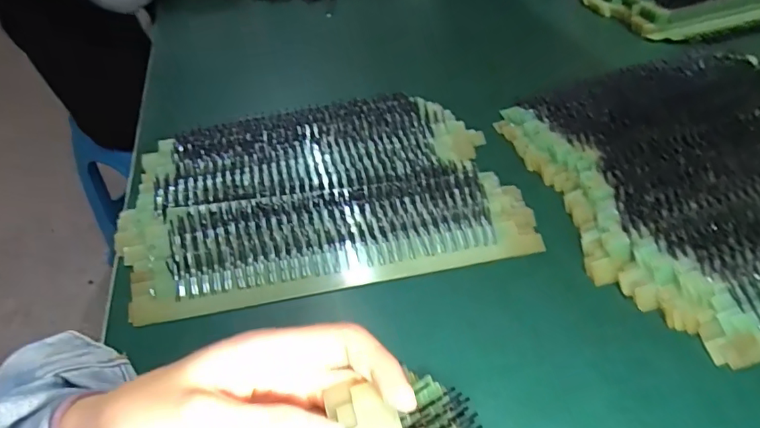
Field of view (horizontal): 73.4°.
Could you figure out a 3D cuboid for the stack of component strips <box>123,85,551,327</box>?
[{"bbox_3d":[-0.059,-0.031,0.467,0.332,0.026,0.247,-8,43,-3],"label":"stack of component strips"}]

